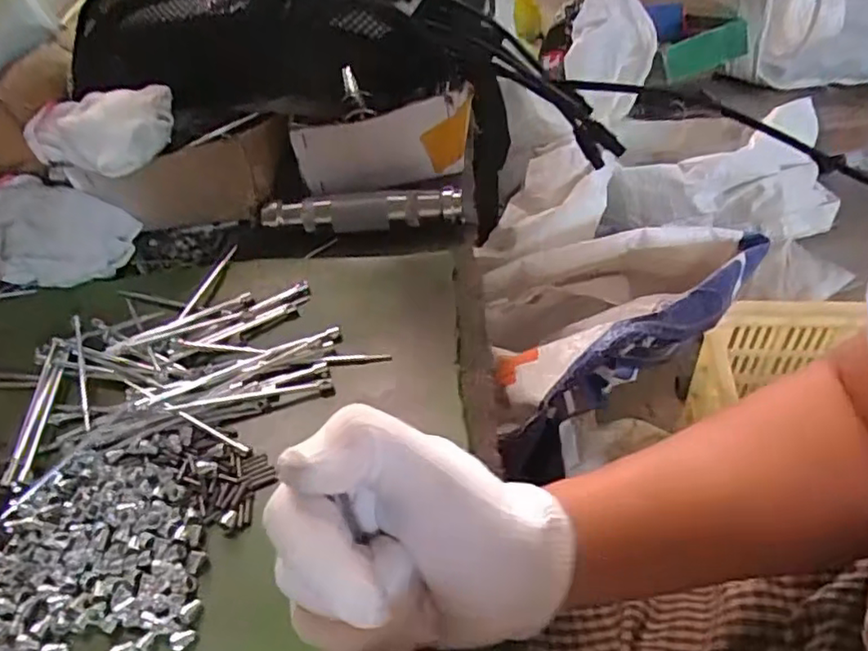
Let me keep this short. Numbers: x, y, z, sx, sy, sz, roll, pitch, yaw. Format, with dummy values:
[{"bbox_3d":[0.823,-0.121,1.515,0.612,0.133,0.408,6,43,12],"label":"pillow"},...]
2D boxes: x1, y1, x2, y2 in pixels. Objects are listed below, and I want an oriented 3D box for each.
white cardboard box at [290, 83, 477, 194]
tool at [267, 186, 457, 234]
[{"bbox_3d":[-0.032,-0.131,0.458,0.129,0.056,0.021,-20,48,-9],"label":"white cardboard box"},{"bbox_3d":[-0.051,-0.083,0.443,0.140,0.022,0.021,-2,47,7],"label":"tool"}]

